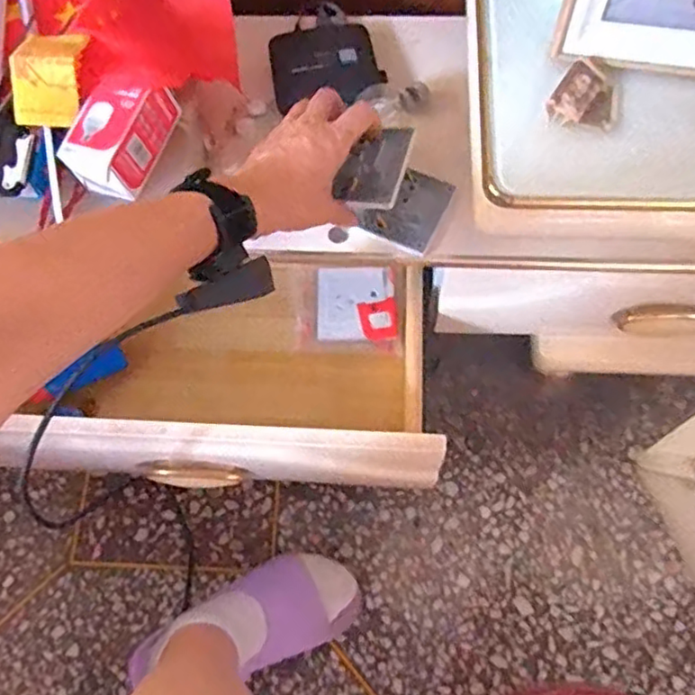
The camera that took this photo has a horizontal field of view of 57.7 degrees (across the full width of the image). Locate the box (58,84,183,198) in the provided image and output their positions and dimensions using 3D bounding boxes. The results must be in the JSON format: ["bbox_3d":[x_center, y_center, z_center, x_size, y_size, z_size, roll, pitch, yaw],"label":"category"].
[{"bbox_3d":[-0.198,-0.185,0.548,0.059,0.047,0.103,24,71,12],"label":"box"}]

